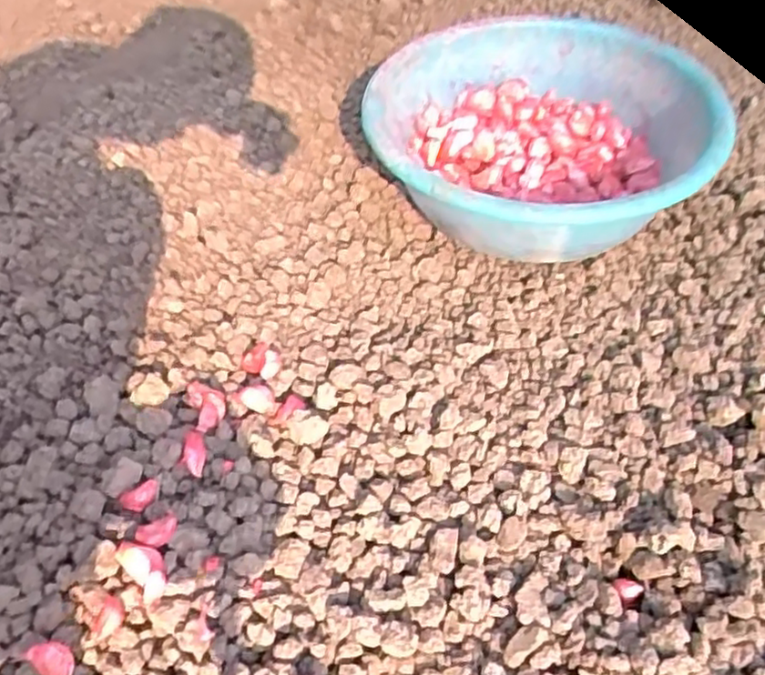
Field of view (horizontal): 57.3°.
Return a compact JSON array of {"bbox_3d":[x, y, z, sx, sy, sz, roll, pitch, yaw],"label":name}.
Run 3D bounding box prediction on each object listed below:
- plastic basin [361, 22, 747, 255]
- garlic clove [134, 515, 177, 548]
[{"bbox_3d":[0.143,-0.181,0.663,0.299,0.110,0.303,-4,50,-2],"label":"plastic basin"},{"bbox_3d":[-0.148,0.131,0.465,0.027,0.017,0.018,-27,54,-20],"label":"garlic clove"}]

